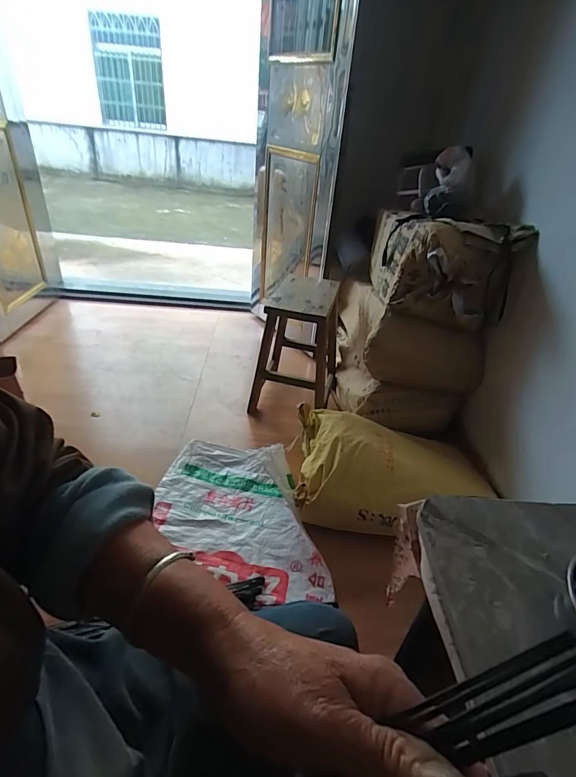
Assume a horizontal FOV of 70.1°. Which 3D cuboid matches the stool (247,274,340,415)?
[{"bbox_3d":[0.054,-0.193,1.766,0.327,0.499,0.485,10,34,6],"label":"stool"}]

